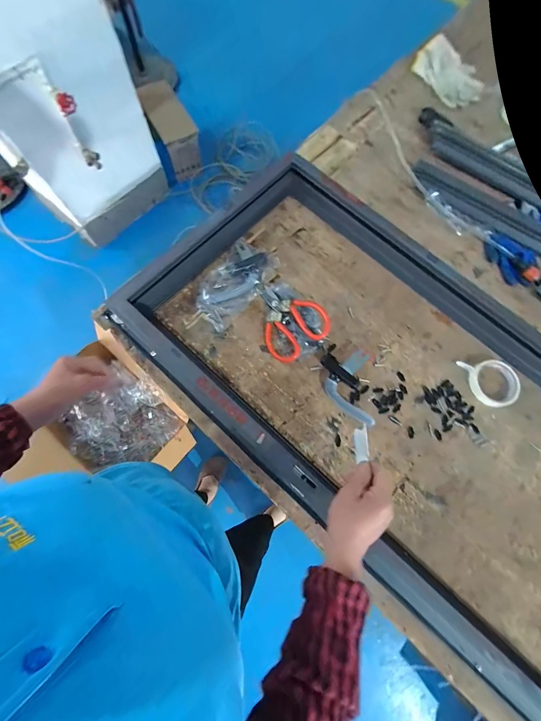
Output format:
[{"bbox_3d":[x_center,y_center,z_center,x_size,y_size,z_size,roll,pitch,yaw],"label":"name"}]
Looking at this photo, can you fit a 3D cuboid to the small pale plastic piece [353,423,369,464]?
[{"bbox_3d":[0.133,0.122,0.437,0.022,0.008,0.051,-4,77,23],"label":"small pale plastic piece"}]

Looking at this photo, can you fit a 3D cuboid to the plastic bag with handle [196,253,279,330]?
[{"bbox_3d":[-0.073,-0.168,0.633,0.105,0.035,0.199,43,78,9],"label":"plastic bag with handle"}]

